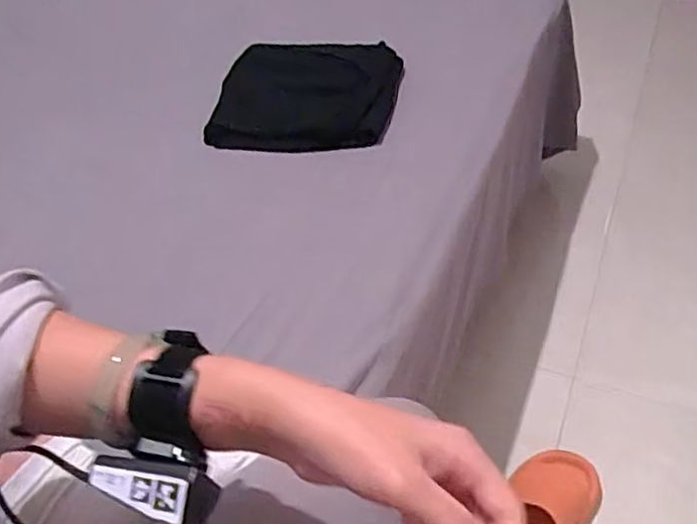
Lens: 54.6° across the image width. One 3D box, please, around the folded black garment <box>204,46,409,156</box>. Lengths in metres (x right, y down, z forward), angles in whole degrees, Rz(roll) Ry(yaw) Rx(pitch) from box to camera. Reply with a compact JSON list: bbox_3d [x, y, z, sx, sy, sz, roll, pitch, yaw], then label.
[{"bbox_3d":[-0.054,-0.234,0.949,0.254,0.039,0.214,6,48,12],"label":"folded black garment"}]

